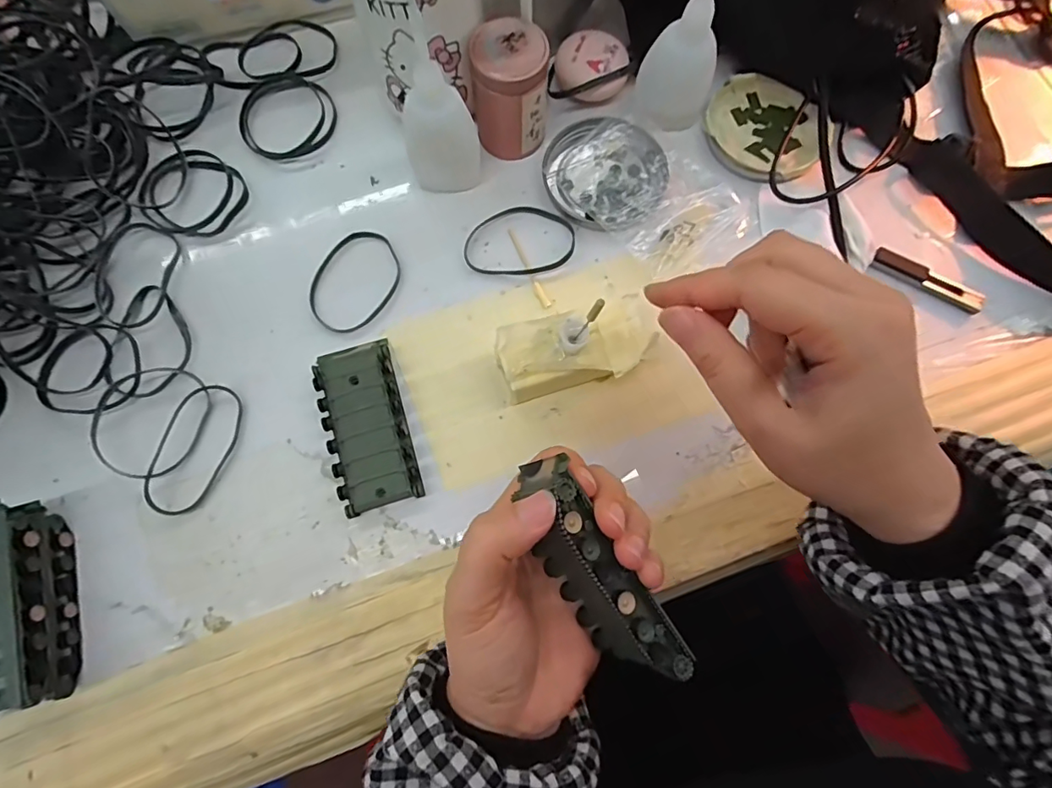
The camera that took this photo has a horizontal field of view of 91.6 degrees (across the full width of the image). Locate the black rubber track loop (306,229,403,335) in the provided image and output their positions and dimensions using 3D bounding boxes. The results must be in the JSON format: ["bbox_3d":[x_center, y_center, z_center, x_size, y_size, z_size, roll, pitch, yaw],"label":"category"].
[{"bbox_3d":[-0.107,-0.071,0.317,0.050,0.004,0.067,27,78,5],"label":"black rubber track loop"}]

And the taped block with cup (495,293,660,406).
[{"bbox_3d":[0.028,-0.023,0.287,0.085,0.043,0.042,-17,77,-5],"label":"taped block with cup"}]

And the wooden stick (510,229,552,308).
[{"bbox_3d":[0.001,-0.079,0.320,0.006,0.004,0.059,-24,78,-6],"label":"wooden stick"}]

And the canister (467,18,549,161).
[{"bbox_3d":[-0.010,-0.187,0.314,0.044,0.065,0.045,2,77,0],"label":"canister"}]

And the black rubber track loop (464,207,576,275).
[{"bbox_3d":[-0.004,-0.098,0.325,0.069,0.004,0.047,0,77,-1],"label":"black rubber track loop"}]

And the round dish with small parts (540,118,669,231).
[{"bbox_3d":[0.050,-0.143,0.330,0.079,0.011,0.075,0,77,-1],"label":"round dish with small parts"}]

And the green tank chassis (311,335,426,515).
[{"bbox_3d":[-0.091,0.016,0.291,0.043,0.015,0.094,-16,77,-5],"label":"green tank chassis"}]

